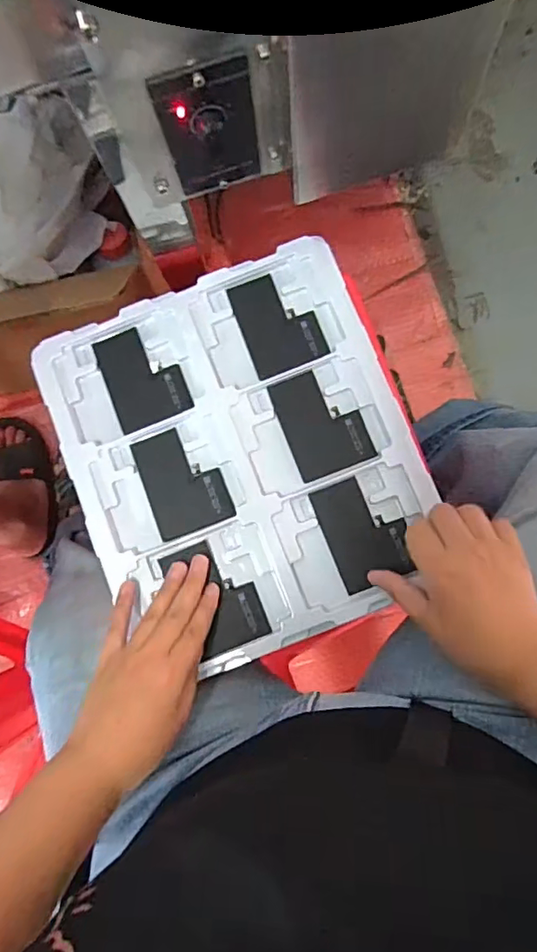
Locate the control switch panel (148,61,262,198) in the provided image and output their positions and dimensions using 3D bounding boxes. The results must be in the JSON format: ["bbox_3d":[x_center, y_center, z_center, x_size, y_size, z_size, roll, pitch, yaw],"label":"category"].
[{"bbox_3d":[-0.035,-0.219,0.347,0.058,0.093,0.014,-15,83,2],"label":"control switch panel"}]

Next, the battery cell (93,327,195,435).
[{"bbox_3d":[-0.111,-0.088,0.478,0.067,0.007,0.088,-23,83,1],"label":"battery cell"}]

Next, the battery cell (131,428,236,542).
[{"bbox_3d":[-0.073,0.004,0.463,0.066,0.006,0.090,-21,83,1],"label":"battery cell"}]

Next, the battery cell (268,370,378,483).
[{"bbox_3d":[0.046,-0.047,0.465,0.065,0.004,0.089,-21,83,1],"label":"battery cell"}]

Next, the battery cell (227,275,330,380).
[{"bbox_3d":[0.009,-0.136,0.478,0.065,0.006,0.088,-21,83,1],"label":"battery cell"}]

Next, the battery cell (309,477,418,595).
[{"bbox_3d":[0.079,0.045,0.451,0.061,0.004,0.087,-22,83,1],"label":"battery cell"}]

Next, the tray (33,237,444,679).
[{"bbox_3d":[-0.023,-0.018,0.461,0.273,0.013,0.312,-21,83,1],"label":"tray"}]

